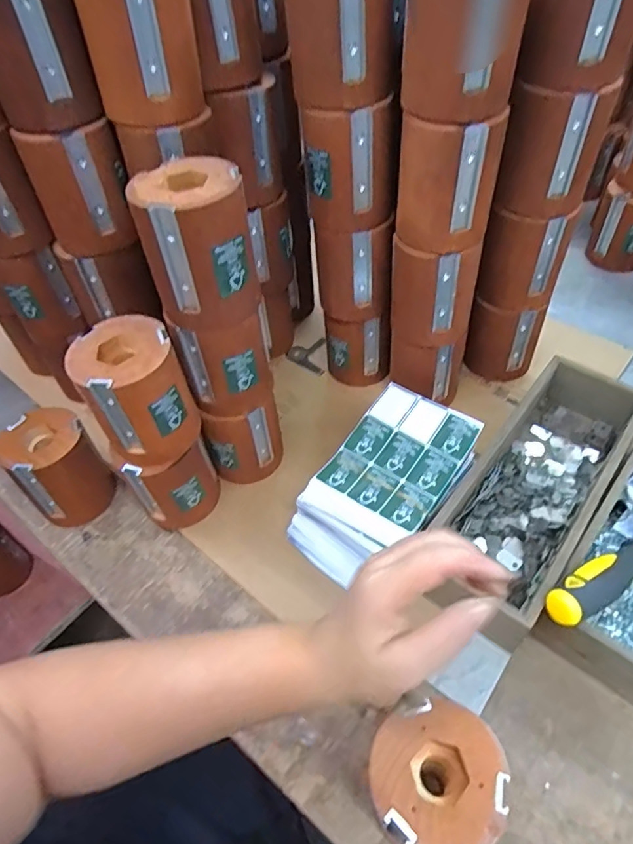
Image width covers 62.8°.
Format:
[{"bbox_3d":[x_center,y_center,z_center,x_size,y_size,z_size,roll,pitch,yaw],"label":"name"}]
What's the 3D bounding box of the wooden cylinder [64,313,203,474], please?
[{"bbox_3d":[-0.145,-0.024,0.431,0.079,0.102,0.073,-38,57,-23],"label":"wooden cylinder"}]

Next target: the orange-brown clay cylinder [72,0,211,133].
[{"bbox_3d":[-0.129,-0.293,0.399,0.070,0.107,0.078,30,59,26],"label":"orange-brown clay cylinder"}]

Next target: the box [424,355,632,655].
[{"bbox_3d":[0.207,0.060,0.484,0.100,0.074,0.273,30,59,27],"label":"box"}]

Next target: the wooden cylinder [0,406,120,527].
[{"bbox_3d":[-0.261,0.046,0.527,0.080,0.100,0.077,-34,56,-21],"label":"wooden cylinder"}]

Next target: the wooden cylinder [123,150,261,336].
[{"bbox_3d":[-0.087,-0.132,0.390,0.078,0.097,0.076,-16,51,-8],"label":"wooden cylinder"}]

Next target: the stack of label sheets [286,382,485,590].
[{"bbox_3d":[0.066,0.062,0.493,0.113,0.075,0.180,33,61,28],"label":"stack of label sheets"}]

